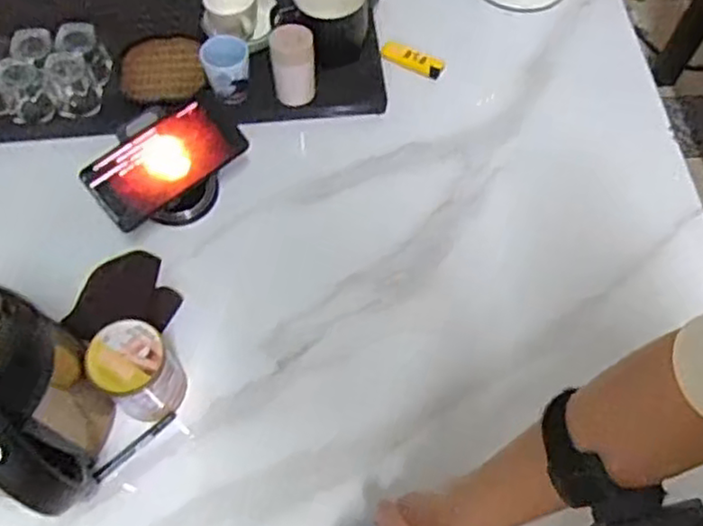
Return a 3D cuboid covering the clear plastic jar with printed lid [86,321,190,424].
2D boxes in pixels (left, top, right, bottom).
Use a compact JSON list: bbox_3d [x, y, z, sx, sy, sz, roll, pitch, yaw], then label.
[{"bbox_3d":[-0.197,0.103,0.630,0.063,0.096,0.064,0,63,-1],"label":"clear plastic jar with printed lid"}]

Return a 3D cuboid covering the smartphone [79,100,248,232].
[{"bbox_3d":[-0.193,-0.109,0.706,0.162,0.015,0.080,-38,96,-18],"label":"smartphone"}]

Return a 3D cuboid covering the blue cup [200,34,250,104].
[{"bbox_3d":[-0.144,-0.226,0.788,0.052,0.064,0.052,0,63,-1],"label":"blue cup"}]

